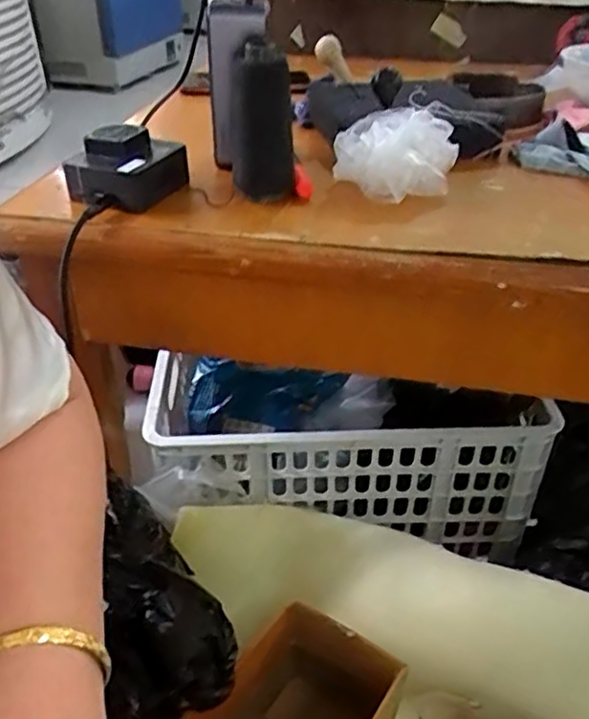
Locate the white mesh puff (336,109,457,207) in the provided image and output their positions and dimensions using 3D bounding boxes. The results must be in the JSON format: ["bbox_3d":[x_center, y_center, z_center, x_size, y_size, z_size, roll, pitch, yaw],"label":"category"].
[{"bbox_3d":[0.080,-0.168,0.546,0.096,0.048,0.084,11,37,15],"label":"white mesh puff"}]

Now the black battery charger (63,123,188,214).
[{"bbox_3d":[-0.140,-0.158,0.553,0.074,0.045,0.083,13,38,19],"label":"black battery charger"}]

